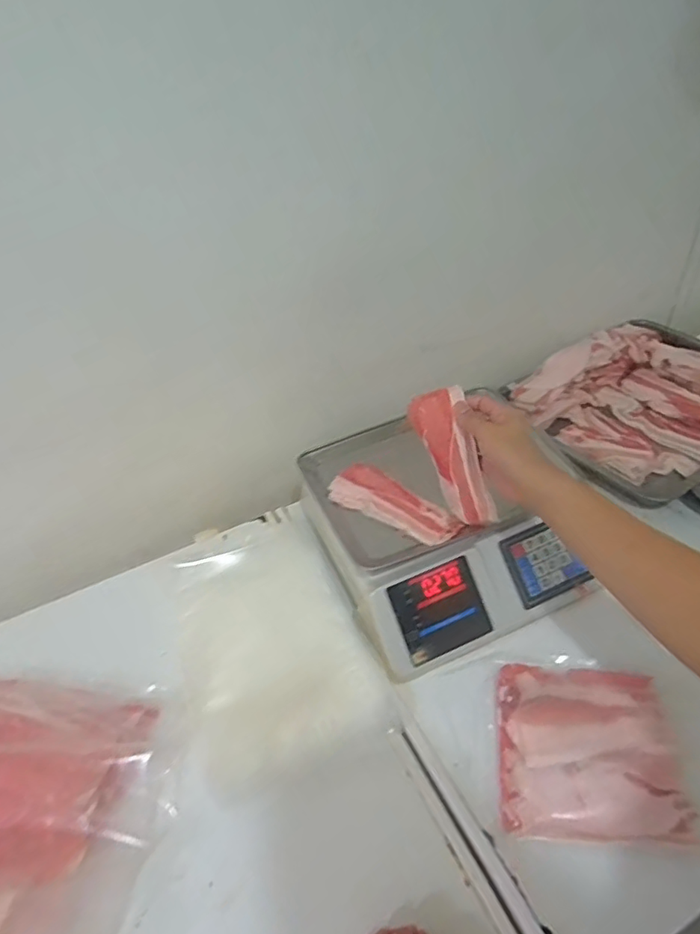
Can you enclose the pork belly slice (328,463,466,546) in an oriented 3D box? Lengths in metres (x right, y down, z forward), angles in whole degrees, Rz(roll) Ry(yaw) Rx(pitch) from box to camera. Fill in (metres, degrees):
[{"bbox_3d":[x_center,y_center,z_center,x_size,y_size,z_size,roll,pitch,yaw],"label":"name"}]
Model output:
[{"bbox_3d":[0.059,0.045,0.735,0.186,0.013,0.076,24,49,30],"label":"pork belly slice"}]

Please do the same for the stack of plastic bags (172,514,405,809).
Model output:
[{"bbox_3d":[-0.111,0.205,0.720,0.221,0.019,0.363,-19,42,-15],"label":"stack of plastic bags"}]

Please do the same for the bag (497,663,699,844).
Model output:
[{"bbox_3d":[0.248,0.291,0.583,0.176,0.028,0.168,1,41,8],"label":"bag"}]

